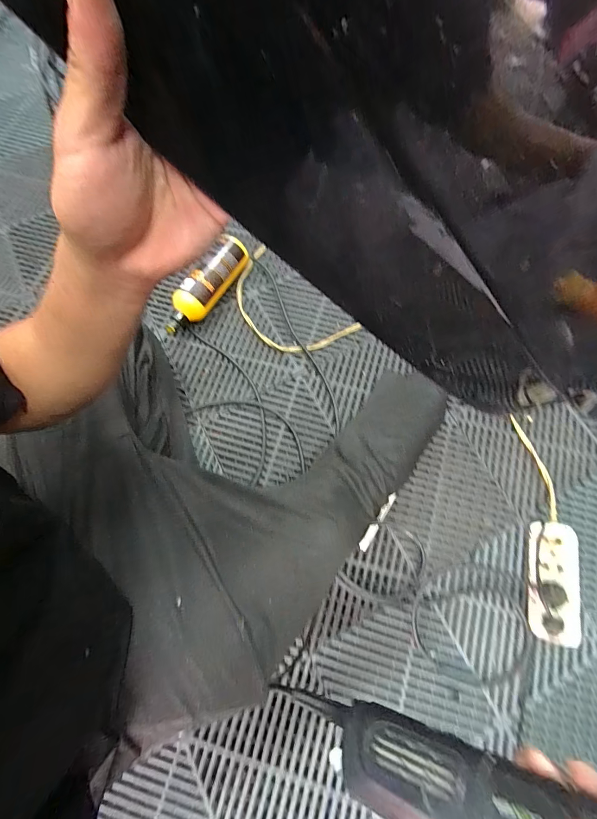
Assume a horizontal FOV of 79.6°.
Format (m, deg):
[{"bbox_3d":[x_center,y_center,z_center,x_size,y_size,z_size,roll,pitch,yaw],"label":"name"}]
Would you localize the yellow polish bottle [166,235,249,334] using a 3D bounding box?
[{"bbox_3d":[-0.176,-0.236,0.694,0.063,0.067,0.222,29,74,8],"label":"yellow polish bottle"}]

